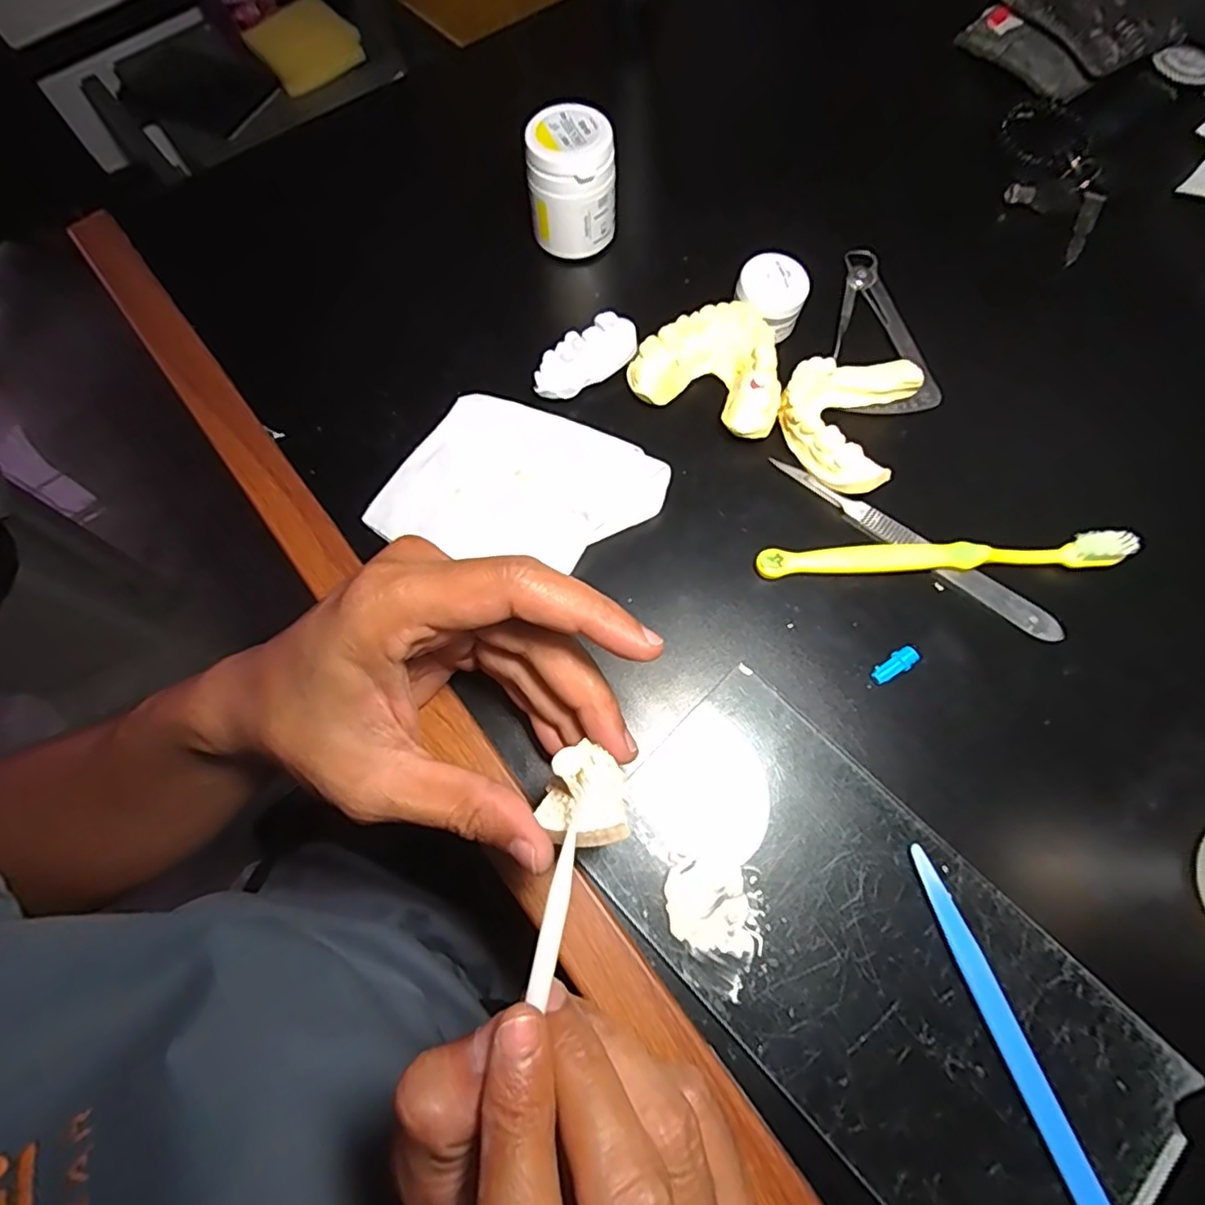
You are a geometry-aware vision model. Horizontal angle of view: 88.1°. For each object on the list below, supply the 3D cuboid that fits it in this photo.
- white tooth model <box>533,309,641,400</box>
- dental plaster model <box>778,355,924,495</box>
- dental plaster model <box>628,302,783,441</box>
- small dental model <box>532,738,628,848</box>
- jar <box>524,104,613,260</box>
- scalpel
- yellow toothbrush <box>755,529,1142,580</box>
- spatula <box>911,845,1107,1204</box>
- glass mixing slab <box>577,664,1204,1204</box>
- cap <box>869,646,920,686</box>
[{"bbox_3d":[-0.008,-0.117,0.299,0.058,0.013,0.021,-40,74,-13],"label":"white tooth model"},{"bbox_3d":[0.110,-0.085,0.286,0.054,0.023,0.067,22,71,8],"label":"dental plaster model"},{"bbox_3d":[0.055,-0.111,0.296,0.070,0.021,0.057,28,72,11],"label":"dental plaster model"},{"bbox_3d":[-0.006,0.060,0.197,0.027,0.015,0.030,1,69,1],"label":"small dental model"},{"bbox_3d":[-0.016,-0.215,0.320,0.043,0.050,0.040,0,69,0],"label":"jar"},{"bbox_3d":[0.135,-0.027,0.273,0.137,0.004,0.013,36,74,13],"label":"scalpel"},{"bbox_3d":[0.144,-0.020,0.265,0.152,0.016,0.012,-2,69,0],"label":"yellow toothbrush"},{"bbox_3d":[0.136,0.149,0.200,0.009,0.005,0.134,-23,70,4],"label":"spatula"},{"bbox_3d":[0.090,0.123,0.216,0.100,0.005,0.195,-42,74,-14],"label":"glass mixing slab"},{"bbox_3d":[0.118,0.026,0.253,0.020,0.006,0.008,-34,73,-12],"label":"cap"}]

